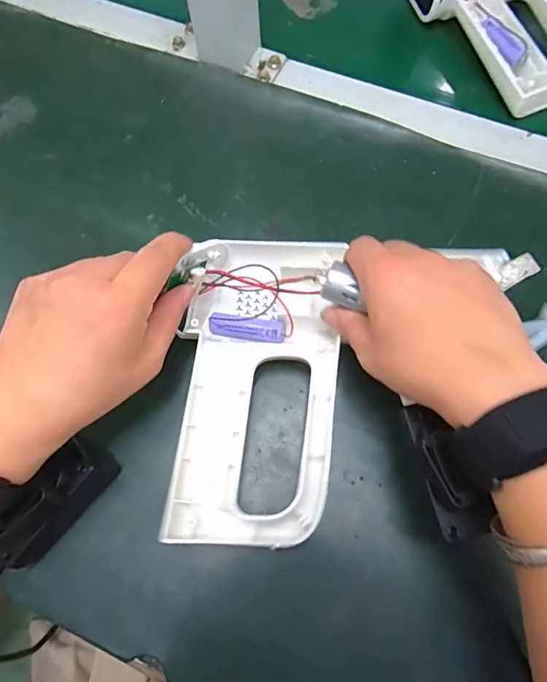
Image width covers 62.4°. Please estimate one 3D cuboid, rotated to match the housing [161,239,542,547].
[{"bbox_3d":[0.056,0.024,0.269,0.221,0.050,0.184,2,70,1],"label":"housing"}]

